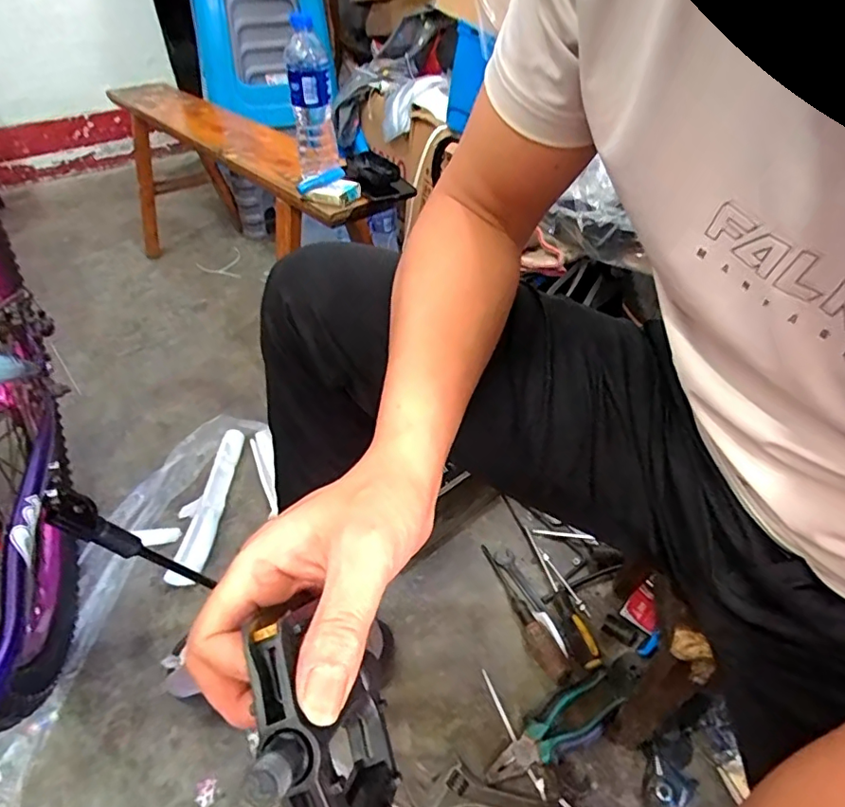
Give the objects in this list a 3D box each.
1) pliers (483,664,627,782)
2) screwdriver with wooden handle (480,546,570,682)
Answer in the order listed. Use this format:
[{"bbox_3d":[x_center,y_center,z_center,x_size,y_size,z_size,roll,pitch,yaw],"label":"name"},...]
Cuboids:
[{"bbox_3d":[0.153,0.377,0.612,0.182,0.017,0.058,-21,46,-21],"label":"pliers"},{"bbox_3d":[0.131,0.280,0.724,0.032,0.033,0.207,-15,44,-15],"label":"screwdriver with wooden handle"}]

